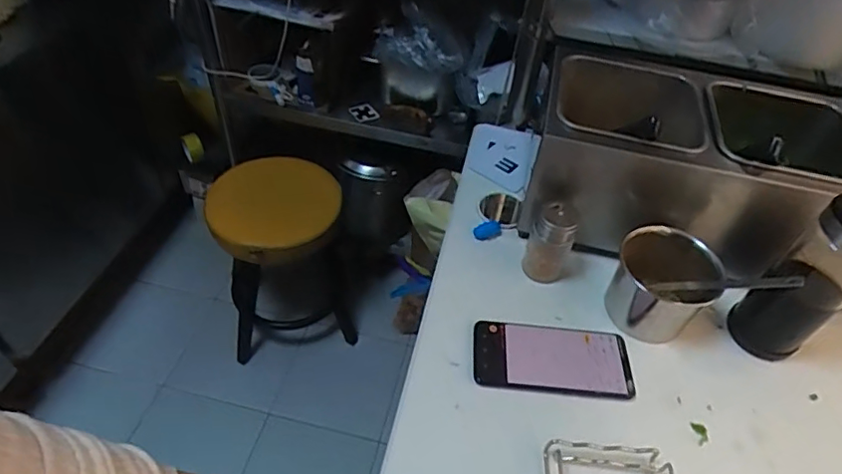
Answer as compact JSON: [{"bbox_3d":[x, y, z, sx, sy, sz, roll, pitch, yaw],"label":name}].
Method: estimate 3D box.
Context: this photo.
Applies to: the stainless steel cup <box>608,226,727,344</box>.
[{"bbox_3d":[0.252,0.051,0.583,0.099,0.096,0.082,31,52,22],"label":"stainless steel cup"}]

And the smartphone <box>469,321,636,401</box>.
[{"bbox_3d":[0.132,0.122,0.558,0.155,0.009,0.081,5,47,-1],"label":"smartphone"}]

